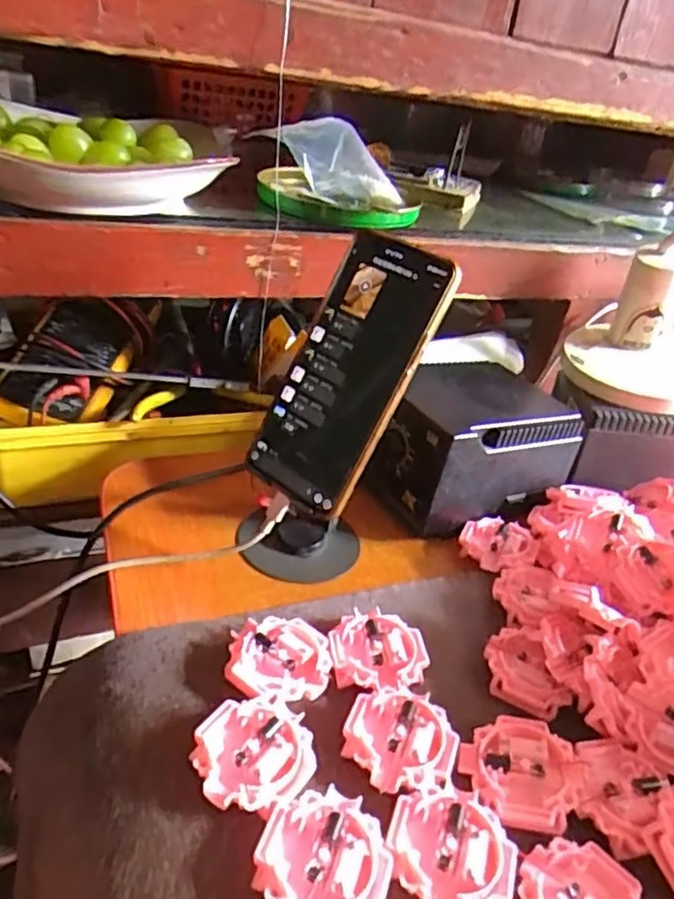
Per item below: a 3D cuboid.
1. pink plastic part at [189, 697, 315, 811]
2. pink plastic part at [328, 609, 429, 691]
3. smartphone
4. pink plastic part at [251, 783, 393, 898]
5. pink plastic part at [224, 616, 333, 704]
[{"bbox_3d":[-0.038,0.138,0.300,0.052,0.014,0.052,8,32,-4],"label":"pink plastic part"},{"bbox_3d":[0.023,0.113,0.362,0.053,0.014,0.050,4,33,-10],"label":"pink plastic part"},{"bbox_3d":[0.005,-0.045,0.393,0.075,0.164,0.009,32,8,29],"label":"smartphone"},{"bbox_3d":[-0.005,0.166,0.266,0.051,0.012,0.053,7,32,-5],"label":"pink plastic part"},{"bbox_3d":[-0.030,0.111,0.345,0.051,0.012,0.048,9,32,-2],"label":"pink plastic part"}]

